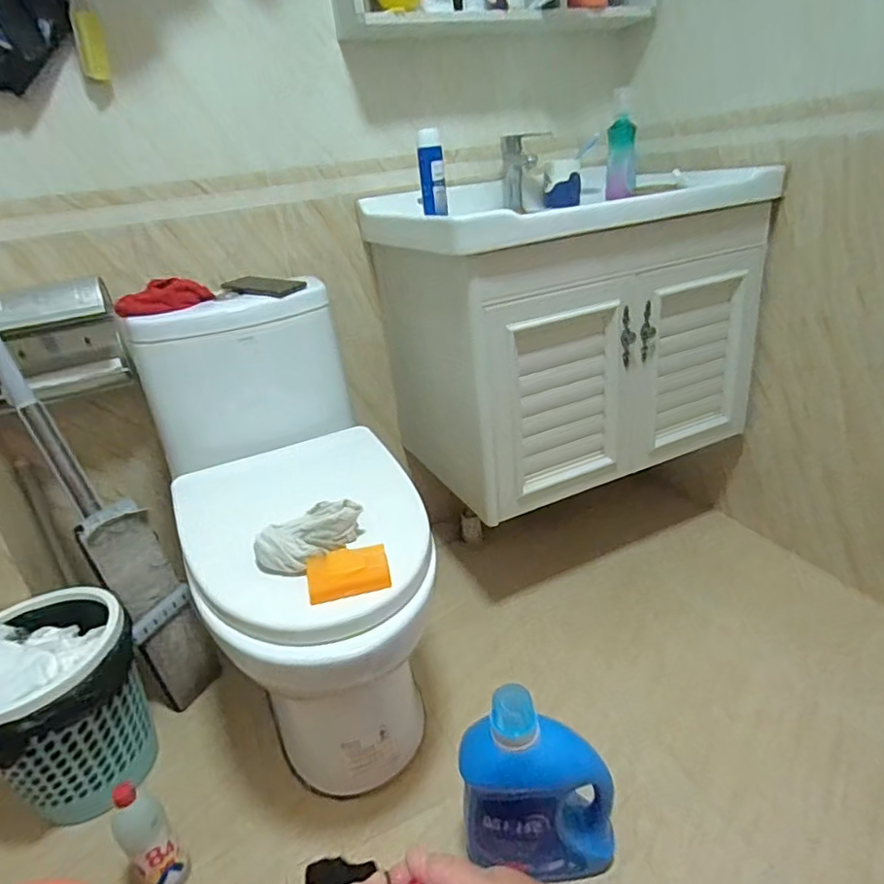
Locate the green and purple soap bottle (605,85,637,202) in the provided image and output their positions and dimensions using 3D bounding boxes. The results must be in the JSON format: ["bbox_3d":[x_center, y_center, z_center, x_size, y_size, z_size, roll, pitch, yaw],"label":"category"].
[{"bbox_3d":[0.391,-0.641,1.260,0.063,0.203,0.041,1,26,17],"label":"green and purple soap bottle"}]

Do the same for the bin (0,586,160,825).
[{"bbox_3d":[-0.624,0.435,0.944,0.255,0.277,0.254,11,31,34],"label":"bin"}]

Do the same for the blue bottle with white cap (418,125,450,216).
[{"bbox_3d":[-0.017,-0.487,1.046,0.046,0.139,0.056,-6,25,3],"label":"blue bottle with white cap"}]

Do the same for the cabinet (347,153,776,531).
[{"bbox_3d":[0.254,-0.238,1.211,0.655,0.525,0.418,-16,26,-18],"label":"cabinet"}]

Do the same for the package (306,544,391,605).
[{"bbox_3d":[-0.117,0.161,0.722,0.100,0.034,0.054,-12,25,-9],"label":"package"}]

